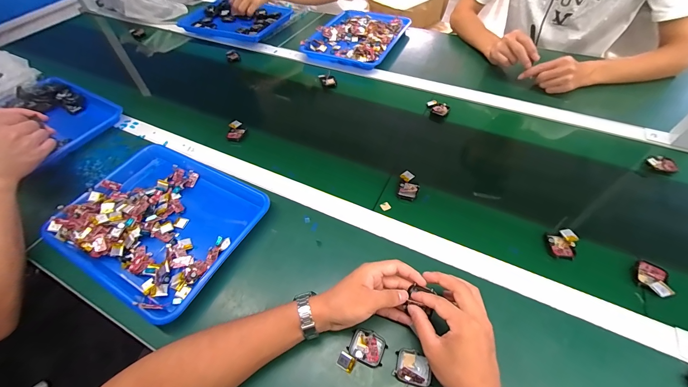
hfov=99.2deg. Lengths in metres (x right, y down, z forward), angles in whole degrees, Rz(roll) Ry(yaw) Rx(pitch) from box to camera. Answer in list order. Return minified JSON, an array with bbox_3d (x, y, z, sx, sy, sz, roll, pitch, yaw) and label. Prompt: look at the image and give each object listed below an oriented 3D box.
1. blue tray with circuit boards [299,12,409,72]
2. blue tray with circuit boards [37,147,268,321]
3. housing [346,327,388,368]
[{"bbox_3d":[0.047,-0.487,0.899,0.240,0.033,0.317,19,56,17],"label":"blue tray with circuit boards"},{"bbox_3d":[-0.325,0.042,0.525,0.333,0.042,0.265,22,57,19],"label":"blue tray with circuit boards"},{"bbox_3d":[0.032,0.204,0.391,0.046,0.010,0.039,18,56,16],"label":"housing"}]

